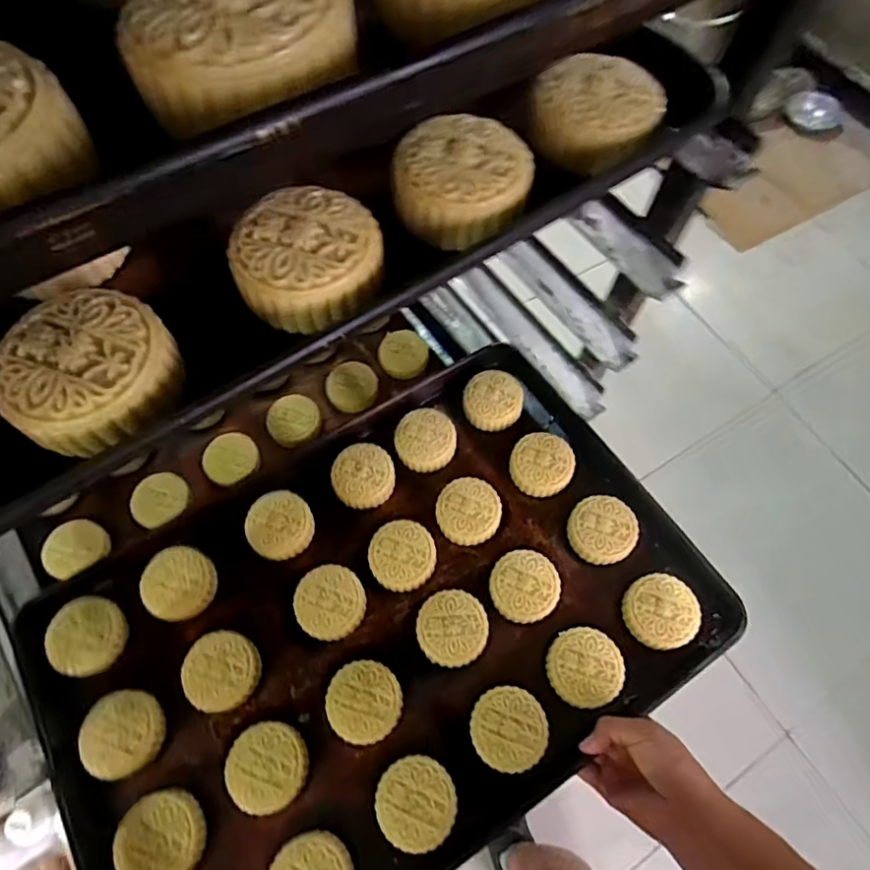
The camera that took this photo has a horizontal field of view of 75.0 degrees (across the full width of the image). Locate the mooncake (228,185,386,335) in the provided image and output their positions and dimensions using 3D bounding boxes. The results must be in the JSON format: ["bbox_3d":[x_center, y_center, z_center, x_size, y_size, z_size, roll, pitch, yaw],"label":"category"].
[{"bbox_3d":[-0.056,-0.080,0.257,0.064,0.022,0.062,8,64,2],"label":"mooncake"}]

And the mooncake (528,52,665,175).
[{"bbox_3d":[0.082,-0.171,0.299,0.065,0.021,0.060,1,64,-2],"label":"mooncake"}]

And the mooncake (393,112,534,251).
[{"bbox_3d":[0.013,-0.126,0.280,0.064,0.026,0.064,1,64,-2],"label":"mooncake"}]

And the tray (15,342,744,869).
[{"bbox_3d":[-0.051,0.181,0.548,0.586,0.053,0.392,-30,69,-15],"label":"tray"}]

